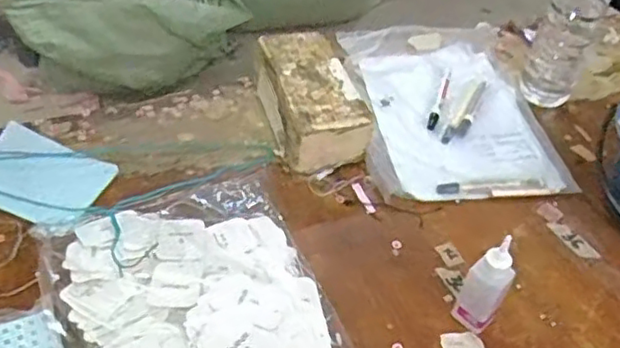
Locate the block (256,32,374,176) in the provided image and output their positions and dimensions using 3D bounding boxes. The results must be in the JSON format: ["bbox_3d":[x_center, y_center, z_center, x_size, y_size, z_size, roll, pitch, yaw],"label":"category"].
[{"bbox_3d":[0.001,-0.098,0.870,0.109,0.090,0.195,-10,47,-17],"label":"block"}]

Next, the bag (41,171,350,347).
[{"bbox_3d":[-0.098,0.145,0.634,0.249,0.060,0.381,-14,48,-20],"label":"bag"}]

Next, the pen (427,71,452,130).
[{"bbox_3d":[0.189,-0.110,0.956,0.015,0.013,0.136,17,45,9],"label":"pen"}]

